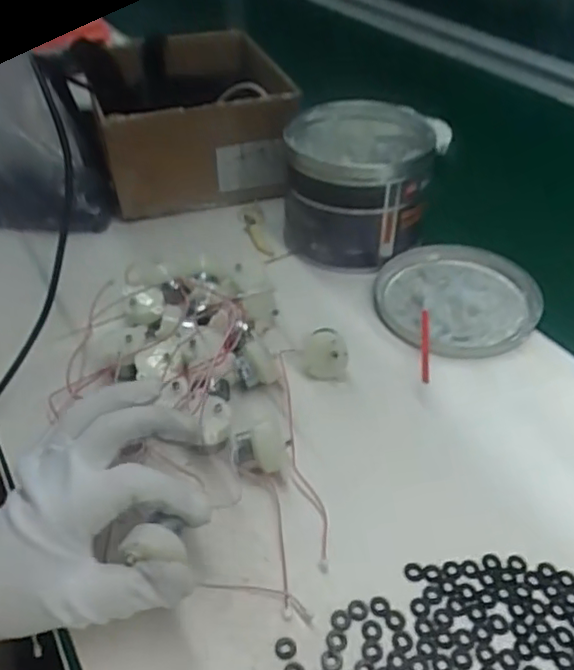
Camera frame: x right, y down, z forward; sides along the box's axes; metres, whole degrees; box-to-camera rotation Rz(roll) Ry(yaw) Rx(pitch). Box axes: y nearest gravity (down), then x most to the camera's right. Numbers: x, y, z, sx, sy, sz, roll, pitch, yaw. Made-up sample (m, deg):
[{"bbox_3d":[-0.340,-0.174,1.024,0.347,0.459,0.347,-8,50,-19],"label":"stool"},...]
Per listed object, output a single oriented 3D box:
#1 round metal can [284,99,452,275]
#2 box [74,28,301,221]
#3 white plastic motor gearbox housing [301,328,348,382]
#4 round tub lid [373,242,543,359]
[{"bbox_3d":[0.063,-0.138,0.569,0.126,0.104,0.137,2,41,3],"label":"round metal can"},{"bbox_3d":[-0.109,-0.223,0.648,0.169,0.118,0.208,-15,43,-16],"label":"box"},{"bbox_3d":[0.027,0.012,0.450,0.030,0.033,0.028,-2,41,-2],"label":"white plastic motor gearbox housing"},{"bbox_3d":[0.142,-0.034,0.515,0.134,0.013,0.128,0,41,0],"label":"round tub lid"}]

